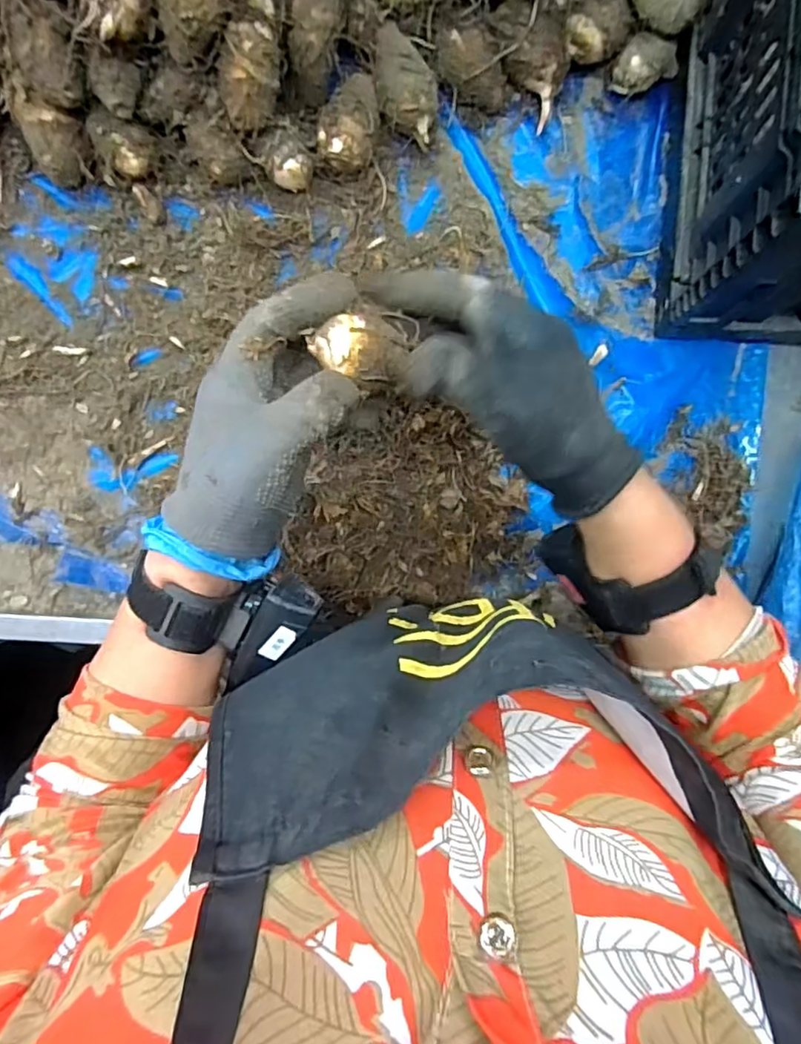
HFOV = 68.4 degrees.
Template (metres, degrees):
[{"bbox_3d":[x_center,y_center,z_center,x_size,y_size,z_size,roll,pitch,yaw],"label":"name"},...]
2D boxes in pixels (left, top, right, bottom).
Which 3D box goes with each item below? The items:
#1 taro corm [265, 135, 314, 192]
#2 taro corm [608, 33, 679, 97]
[{"bbox_3d":[-0.084,-0.269,0.450,0.033,0.033,0.031,0,93,-3],"label":"taro corm"},{"bbox_3d":[0.190,-0.355,0.461,0.049,0.039,0.030,-29,94,-1],"label":"taro corm"}]

